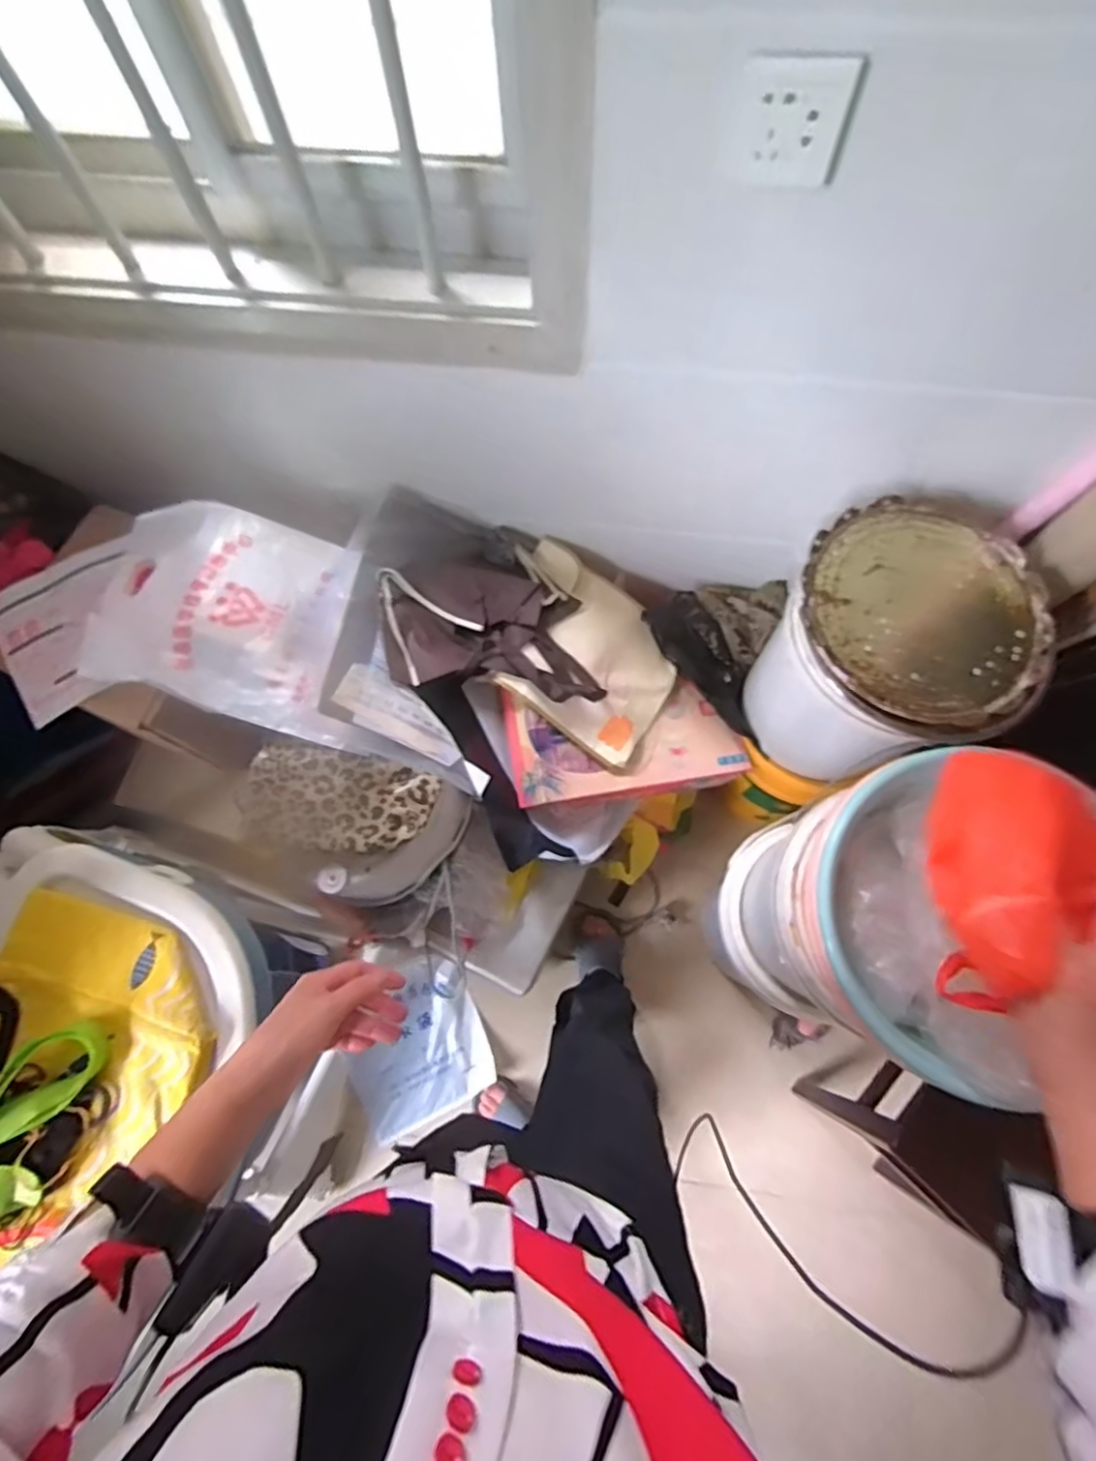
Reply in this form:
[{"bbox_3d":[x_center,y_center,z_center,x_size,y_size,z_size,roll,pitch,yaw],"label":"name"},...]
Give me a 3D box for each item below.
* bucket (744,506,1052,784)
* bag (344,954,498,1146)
[{"bbox_3d":[0.478,-0.100,0.943,0.295,0.334,0.295,-1,72,2],"label":"bucket"},{"bbox_3d":[-0.276,0.646,1.310,0.270,0.040,0.294,-22,80,-12],"label":"bag"}]

